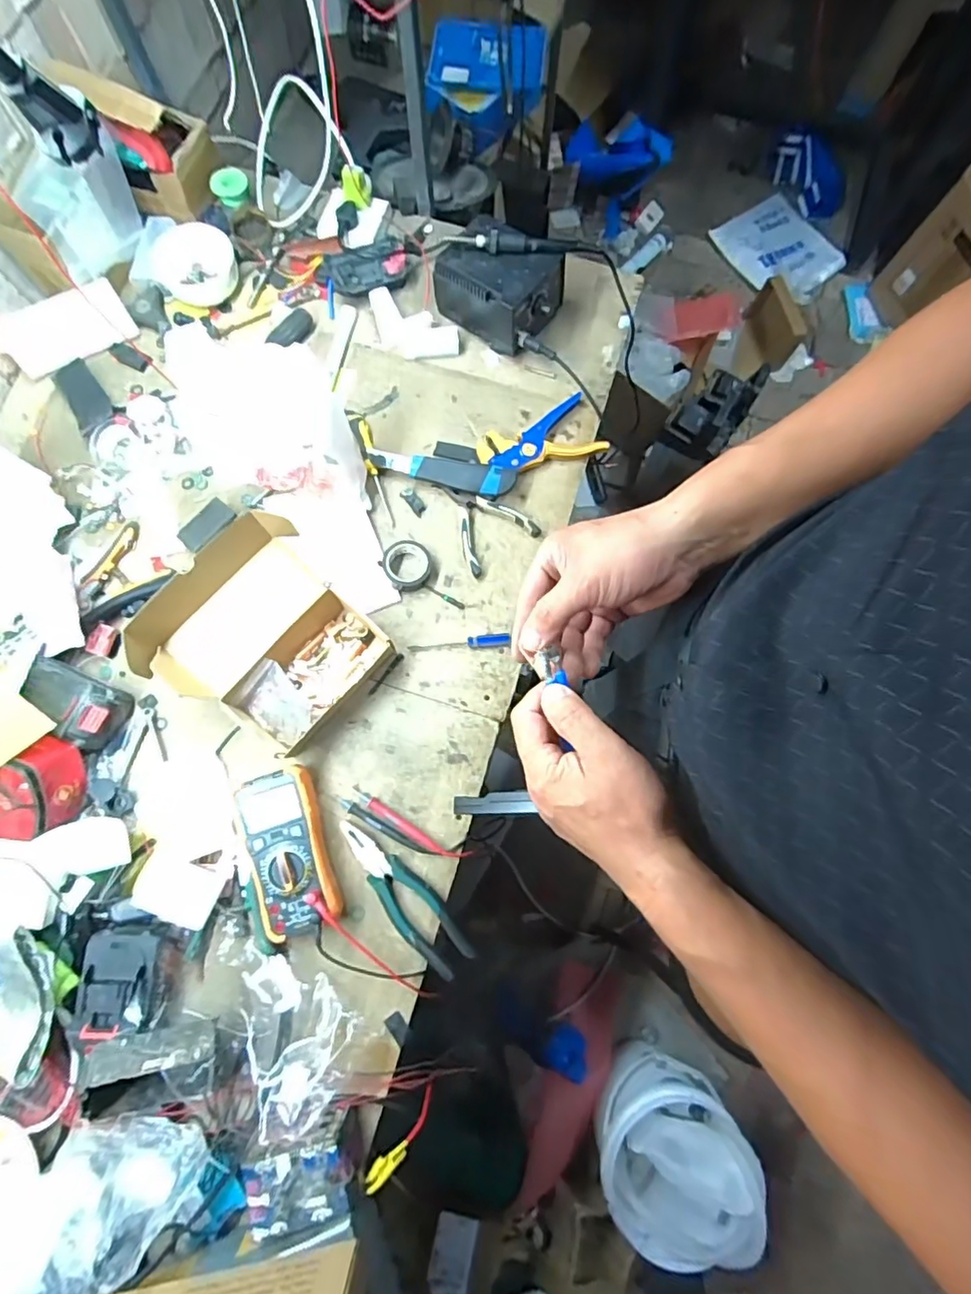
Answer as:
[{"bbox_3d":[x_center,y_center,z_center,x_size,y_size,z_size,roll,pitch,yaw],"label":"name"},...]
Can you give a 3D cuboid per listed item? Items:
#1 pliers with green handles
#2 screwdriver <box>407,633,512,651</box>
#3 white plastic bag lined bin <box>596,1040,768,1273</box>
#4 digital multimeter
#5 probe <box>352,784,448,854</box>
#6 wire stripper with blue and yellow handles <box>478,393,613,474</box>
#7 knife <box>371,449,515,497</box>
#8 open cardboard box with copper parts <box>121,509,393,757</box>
[{"bbox_3d":[-0.094,0.272,0.617,0.053,0.020,0.194,-40,83,-8],"label":"pliers with green handles"},{"bbox_3d":[-0.032,-0.006,0.695,0.125,0.011,0.017,-3,79,-2],"label":"screwdriver"},{"bbox_3d":[0.341,0.941,1.073,0.256,0.250,0.261,0,79,-1],"label":"white plastic bag lined bin"},{"bbox_3d":[-0.221,0.224,0.615,0.094,0.034,0.170,-17,80,-4],"label":"digital multimeter"},{"bbox_3d":[-0.101,0.200,0.646,0.125,0.009,0.014,34,80,5],"label":"probe"},{"bbox_3d":[0.072,-0.273,0.747,0.157,0.027,0.085,-22,80,-5],"label":"wire stripper with blue and yellow handles"},{"bbox_3d":[-0.059,-0.229,0.729,0.192,0.032,0.043,9,79,0],"label":"knife"},{"bbox_3d":[-0.245,-0.007,0.634,0.205,0.117,0.194,41,81,6],"label":"open cardboard box with copper parts"}]

